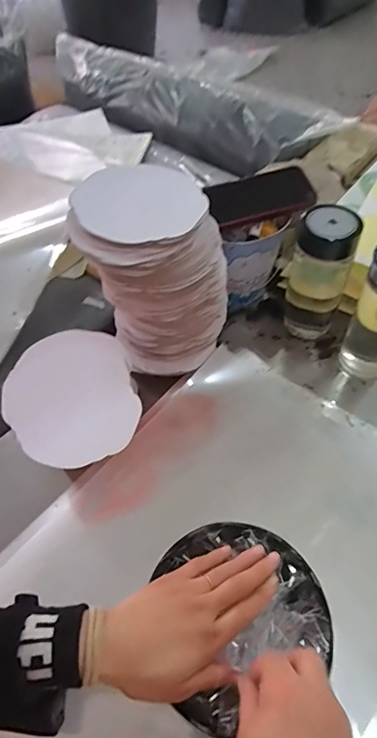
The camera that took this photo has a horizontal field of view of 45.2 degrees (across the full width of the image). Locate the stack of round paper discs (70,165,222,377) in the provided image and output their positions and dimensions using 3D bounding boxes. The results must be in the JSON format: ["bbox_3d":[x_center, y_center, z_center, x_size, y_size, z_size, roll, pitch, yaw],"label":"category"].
[{"bbox_3d":[-0.045,-0.096,0.564,0.143,0.232,0.140,26,59,21],"label":"stack of round paper discs"}]

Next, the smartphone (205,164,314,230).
[{"bbox_3d":[0.103,-0.252,0.656,0.145,0.018,0.075,-16,83,5],"label":"smartphone"}]

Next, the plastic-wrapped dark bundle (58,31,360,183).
[{"bbox_3d":[-0.054,-0.663,1.142,0.900,0.129,0.183,32,61,24],"label":"plastic-wrapped dark bundle"}]

